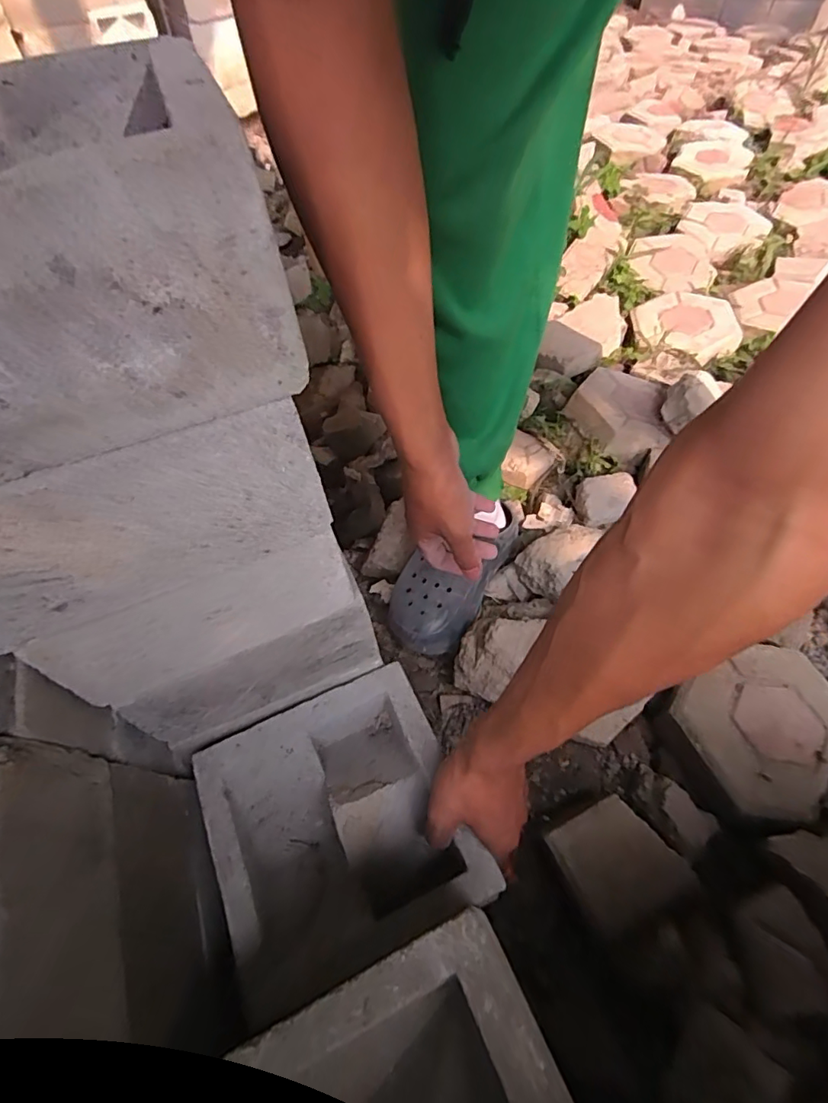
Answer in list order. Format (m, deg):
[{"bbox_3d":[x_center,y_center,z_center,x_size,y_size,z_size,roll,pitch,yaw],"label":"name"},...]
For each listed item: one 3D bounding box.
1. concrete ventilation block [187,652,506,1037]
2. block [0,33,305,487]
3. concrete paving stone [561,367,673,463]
[{"bbox_3d":[-0.060,0.230,0.446,0.193,0.083,0.196,-22,58,-11],"label":"concrete ventilation block"},{"bbox_3d":[-0.177,-0.142,0.239,0.190,0.095,0.187,-21,57,-10],"label":"block"},{"bbox_3d":[0.353,-0.248,0.920,0.168,0.056,0.202,9,57,10],"label":"concrete paving stone"}]

